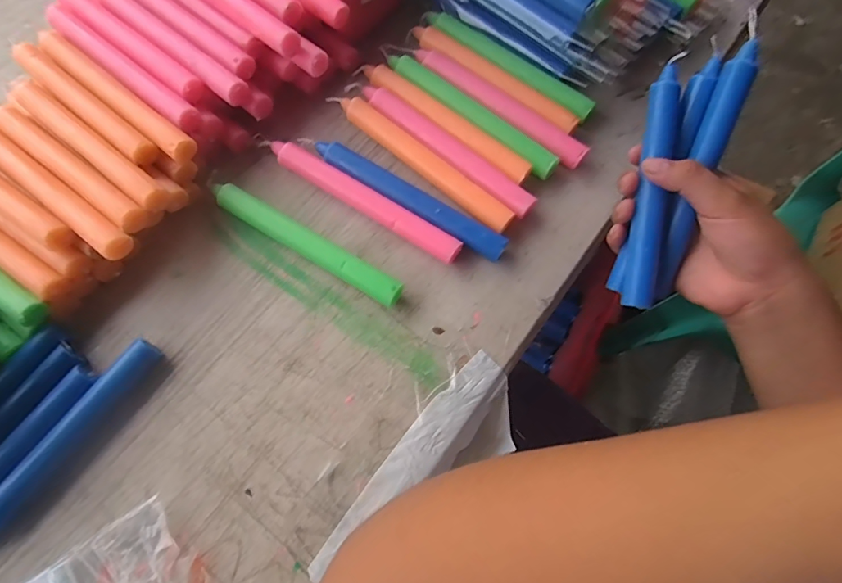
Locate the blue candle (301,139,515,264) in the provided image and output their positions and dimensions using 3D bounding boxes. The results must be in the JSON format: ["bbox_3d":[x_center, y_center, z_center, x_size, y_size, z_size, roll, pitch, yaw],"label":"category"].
[{"bbox_3d":[-0.015,-0.071,0.347,0.173,0.018,0.020,31,74,11],"label":"blue candle"}]

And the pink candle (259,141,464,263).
[{"bbox_3d":[-0.045,-0.071,0.347,0.169,0.019,0.018,32,74,11],"label":"pink candle"}]

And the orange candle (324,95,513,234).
[{"bbox_3d":[-0.001,-0.103,0.358,0.172,0.017,0.018,40,75,13],"label":"orange candle"}]

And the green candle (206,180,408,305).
[{"bbox_3d":[-0.085,-0.035,0.335,0.162,0.019,0.016,31,74,10],"label":"green candle"}]

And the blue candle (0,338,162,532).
[{"bbox_3d":[-0.226,0.096,0.290,0.019,0.018,0.152,34,74,11],"label":"blue candle"}]

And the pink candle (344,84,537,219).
[{"bbox_3d":[0.015,-0.114,0.360,0.174,0.018,0.020,40,76,13],"label":"pink candle"}]

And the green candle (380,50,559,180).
[{"bbox_3d":[0.038,-0.142,0.370,0.164,0.018,0.019,40,75,13],"label":"green candle"}]

